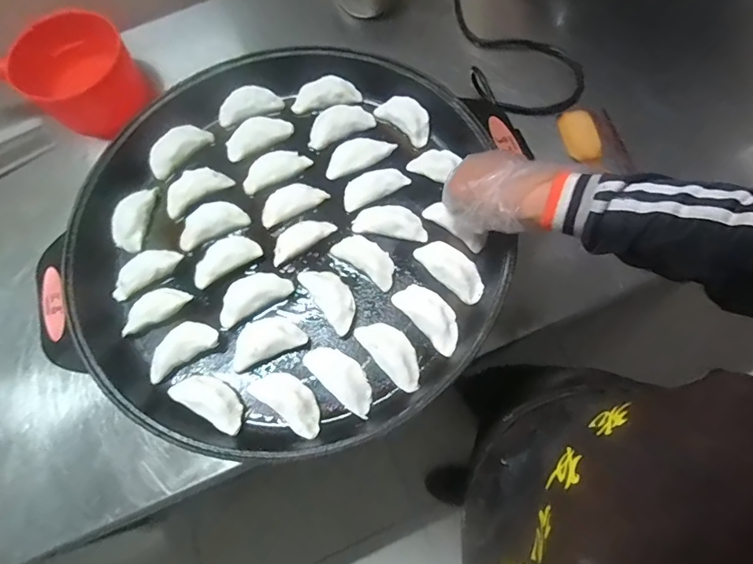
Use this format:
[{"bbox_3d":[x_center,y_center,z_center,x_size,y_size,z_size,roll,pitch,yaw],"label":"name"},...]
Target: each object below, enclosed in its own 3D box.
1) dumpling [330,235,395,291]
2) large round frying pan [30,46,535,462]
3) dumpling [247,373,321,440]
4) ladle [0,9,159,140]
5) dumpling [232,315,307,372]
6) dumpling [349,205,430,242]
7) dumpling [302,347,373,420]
[{"bbox_3d":[-0.013,-0.031,0.559,0.090,0.025,0.038,35,74,15],"label":"dumpling"},{"bbox_3d":[-0.115,-0.068,0.562,0.532,0.076,0.517,-1,69,2],"label":"large round frying pan"},{"bbox_3d":[-0.099,0.135,0.502,0.095,0.023,0.044,35,74,15],"label":"dumpling"},{"bbox_3d":[-0.520,-0.339,0.698,0.232,0.135,0.152,14,70,8],"label":"ladle"},{"bbox_3d":[-0.134,0.067,0.528,0.087,0.022,0.049,-24,69,-6],"label":"dumpling"},{"bbox_3d":[0.019,-0.079,0.575,0.099,0.019,0.039,12,70,7],"label":"dumpling"},{"bbox_3d":[-0.040,0.109,0.508,0.098,0.019,0.043,42,76,16],"label":"dumpling"}]

